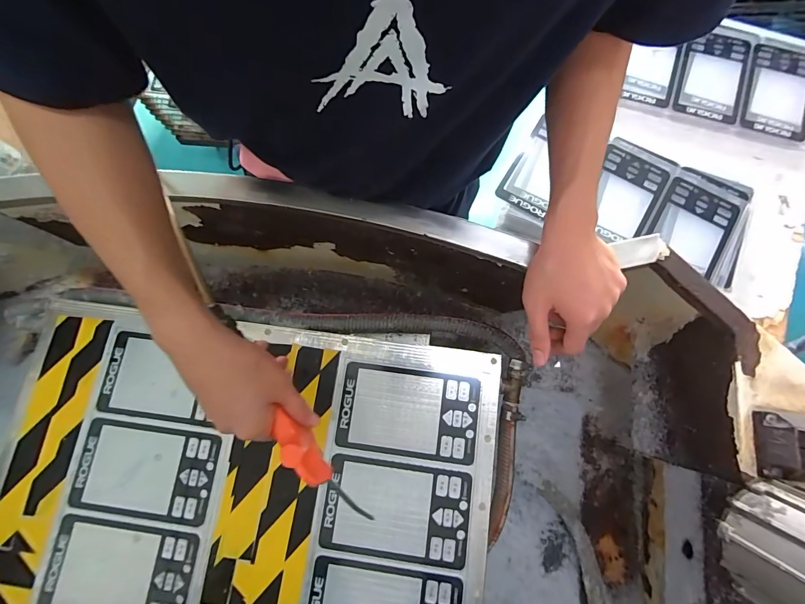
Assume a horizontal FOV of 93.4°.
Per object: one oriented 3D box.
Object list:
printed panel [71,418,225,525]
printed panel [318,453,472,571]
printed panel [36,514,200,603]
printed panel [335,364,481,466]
[{"bbox_3d":[-0.350,0.232,0.516,0.190,0.004,0.117,7,77,3],"label":"printed panel"},{"bbox_3d":[-0.009,0.272,0.494,0.185,0.004,0.115,7,77,3],"label":"printed panel"},{"bbox_3d":[-0.366,0.354,0.492,0.189,0.011,0.123,6,77,3],"label":"printed panel"},{"bbox_3d":[0.008,0.154,0.527,0.187,0.007,0.113,6,77,3],"label":"printed panel"}]

